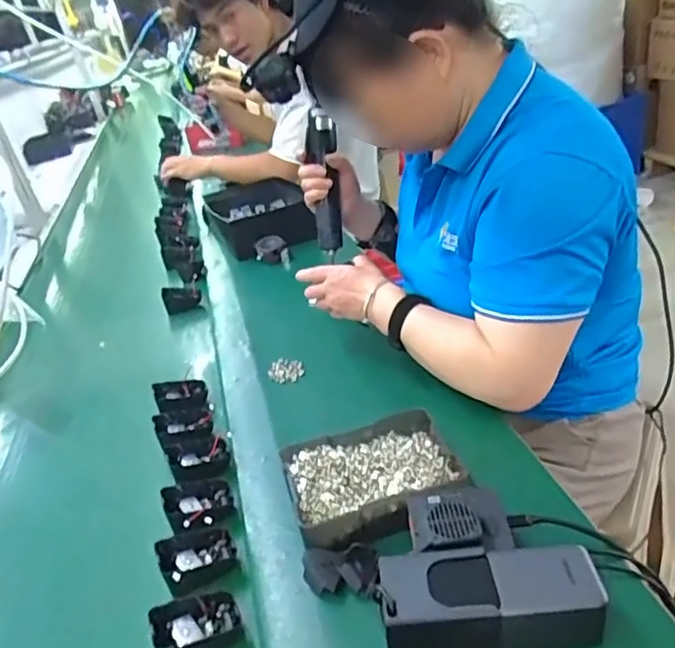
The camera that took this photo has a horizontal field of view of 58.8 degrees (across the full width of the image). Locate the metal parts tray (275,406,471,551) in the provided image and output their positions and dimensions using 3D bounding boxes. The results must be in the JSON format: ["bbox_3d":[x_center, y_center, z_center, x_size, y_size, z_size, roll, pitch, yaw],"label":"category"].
[{"bbox_3d":[0.034,0.153,0.582,0.157,0.047,0.124,-13,32,-14],"label":"metal parts tray"}]

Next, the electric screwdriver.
[{"bbox_3d":[-0.015,-0.193,0.830,0.036,0.195,0.032,-5,8,-1],"label":"electric screwdriver"}]

